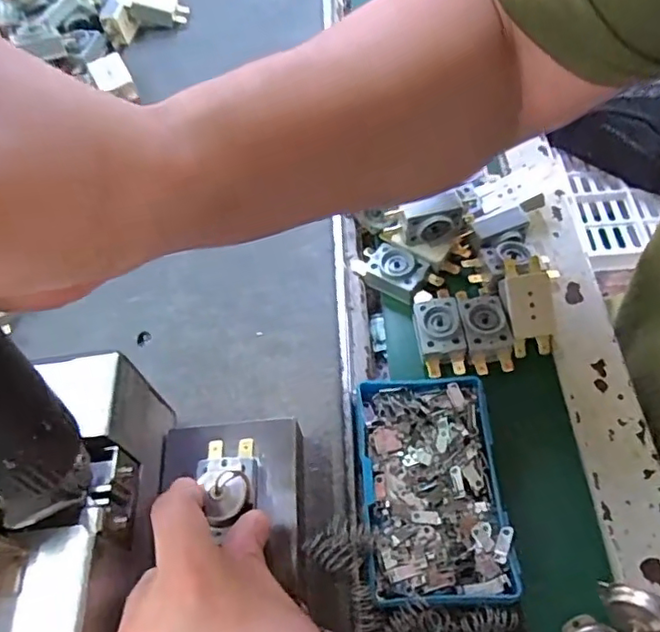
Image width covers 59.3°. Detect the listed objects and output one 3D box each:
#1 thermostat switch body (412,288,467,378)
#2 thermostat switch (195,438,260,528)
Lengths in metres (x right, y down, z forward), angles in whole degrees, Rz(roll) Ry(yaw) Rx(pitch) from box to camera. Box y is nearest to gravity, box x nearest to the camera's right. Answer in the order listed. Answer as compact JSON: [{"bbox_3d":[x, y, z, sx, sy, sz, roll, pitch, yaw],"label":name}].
[{"bbox_3d":[0.067,0.008,0.362,0.027,0.020,0.054,-9,56,1],"label":"thermostat switch body"},{"bbox_3d":[-0.048,0.075,0.268,0.028,0.018,0.042,-1,57,-3],"label":"thermostat switch"}]

